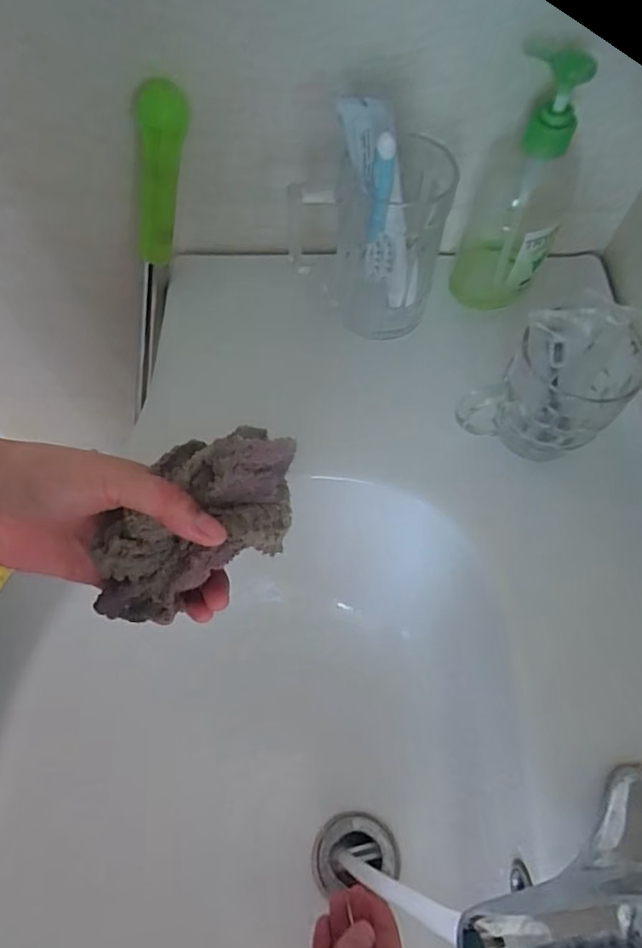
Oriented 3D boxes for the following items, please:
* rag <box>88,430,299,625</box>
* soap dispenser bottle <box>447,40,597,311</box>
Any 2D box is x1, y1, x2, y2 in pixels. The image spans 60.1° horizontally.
[{"bbox_3d":[-0.072,0.026,0.288,0.132,0.053,0.063,-42,65,3],"label":"rag"},{"bbox_3d":[0.152,-0.217,0.428,0.072,0.174,0.063,15,64,7],"label":"soap dispenser bottle"}]

